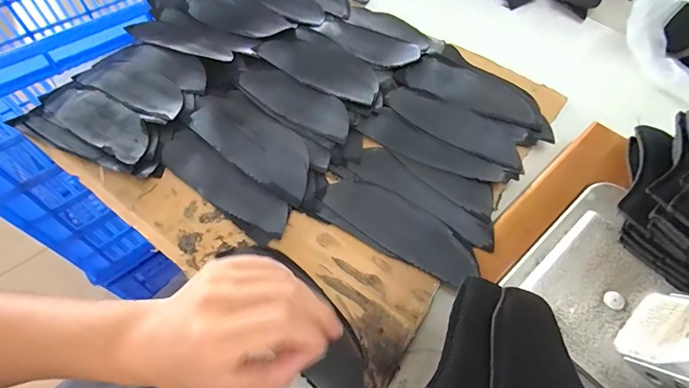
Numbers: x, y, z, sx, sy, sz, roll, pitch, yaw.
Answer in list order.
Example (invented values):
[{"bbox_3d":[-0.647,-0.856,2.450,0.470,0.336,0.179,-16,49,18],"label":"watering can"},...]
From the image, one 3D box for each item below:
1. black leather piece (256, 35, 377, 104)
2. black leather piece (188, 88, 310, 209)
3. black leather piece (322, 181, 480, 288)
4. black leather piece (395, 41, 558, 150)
[{"bbox_3d":[-0.022,-0.130,0.386,0.131,0.006,0.056,33,68,17],"label":"black leather piece"},{"bbox_3d":[-0.080,-0.047,0.340,0.141,0.006,0.060,39,64,22],"label":"black leather piece"},{"bbox_3d":[0.045,0.024,0.305,0.127,0.004,0.047,32,62,19],"label":"black leather piece"},{"bbox_3d":[0.131,-0.100,0.368,0.149,0.015,0.065,33,62,19],"label":"black leather piece"}]

